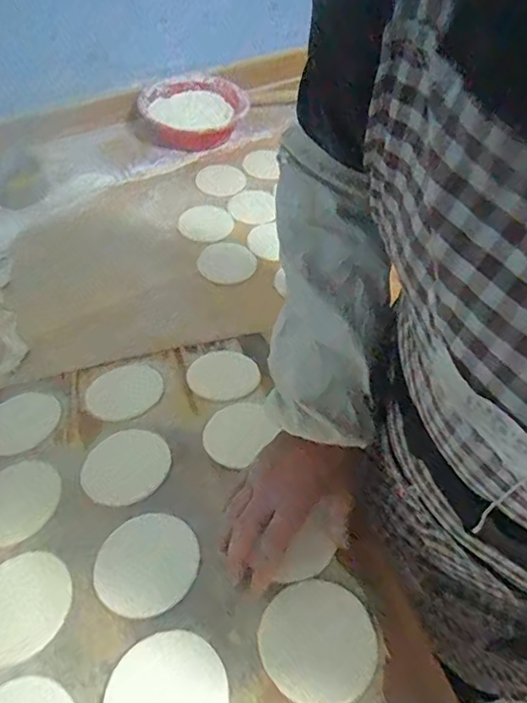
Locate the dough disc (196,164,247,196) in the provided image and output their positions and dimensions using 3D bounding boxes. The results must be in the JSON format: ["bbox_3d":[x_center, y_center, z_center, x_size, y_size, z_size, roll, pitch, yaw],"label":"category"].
[{"bbox_3d":[-0.082,-0.330,0.973,0.089,0.010,0.095,2,55,-2],"label":"dough disc"}]

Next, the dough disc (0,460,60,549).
[{"bbox_3d":[-0.262,0.160,0.535,0.091,0.012,0.095,-1,37,1],"label":"dough disc"}]

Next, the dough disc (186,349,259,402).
[{"bbox_3d":[-0.055,0.031,0.674,0.086,0.005,0.098,-36,49,-26],"label":"dough disc"}]

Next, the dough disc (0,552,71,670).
[{"bbox_3d":[-0.220,0.228,0.455,0.091,0.004,0.088,-32,55,-33],"label":"dough disc"}]

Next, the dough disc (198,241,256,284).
[{"bbox_3d":[-0.062,-0.151,0.861,0.095,0.010,0.086,6,55,1],"label":"dough disc"}]

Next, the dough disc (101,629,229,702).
[{"bbox_3d":[-0.077,0.275,0.400,0.095,0.012,0.092,-26,60,-20],"label":"dough disc"}]

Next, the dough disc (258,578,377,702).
[{"bbox_3d":[0.046,0.242,0.426,0.091,0.004,0.093,-34,54,-21],"label":"dough disc"}]

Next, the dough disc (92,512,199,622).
[{"bbox_3d":[-0.110,0.198,0.480,0.095,0.004,0.096,-1,39,1],"label":"dough disc"}]

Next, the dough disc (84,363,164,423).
[{"bbox_3d":[-0.180,0.050,0.657,0.090,0.006,0.105,21,42,21],"label":"dough disc"}]

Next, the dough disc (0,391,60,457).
[{"bbox_3d":[-0.297,0.085,0.619,0.083,0.011,0.096,25,49,9],"label":"dough disc"}]

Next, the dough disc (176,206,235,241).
[{"bbox_3d":[-0.104,-0.229,0.912,0.099,0.014,0.080,7,55,1],"label":"dough disc"}]

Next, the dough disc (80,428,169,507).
[{"bbox_3d":[-0.152,0.126,0.562,0.089,0.005,0.095,2,44,-2],"label":"dough disc"}]

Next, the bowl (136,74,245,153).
[{"bbox_3d":[-0.145,-0.493,1.047,0.168,0.068,0.189,27,58,15],"label":"bowl"}]

